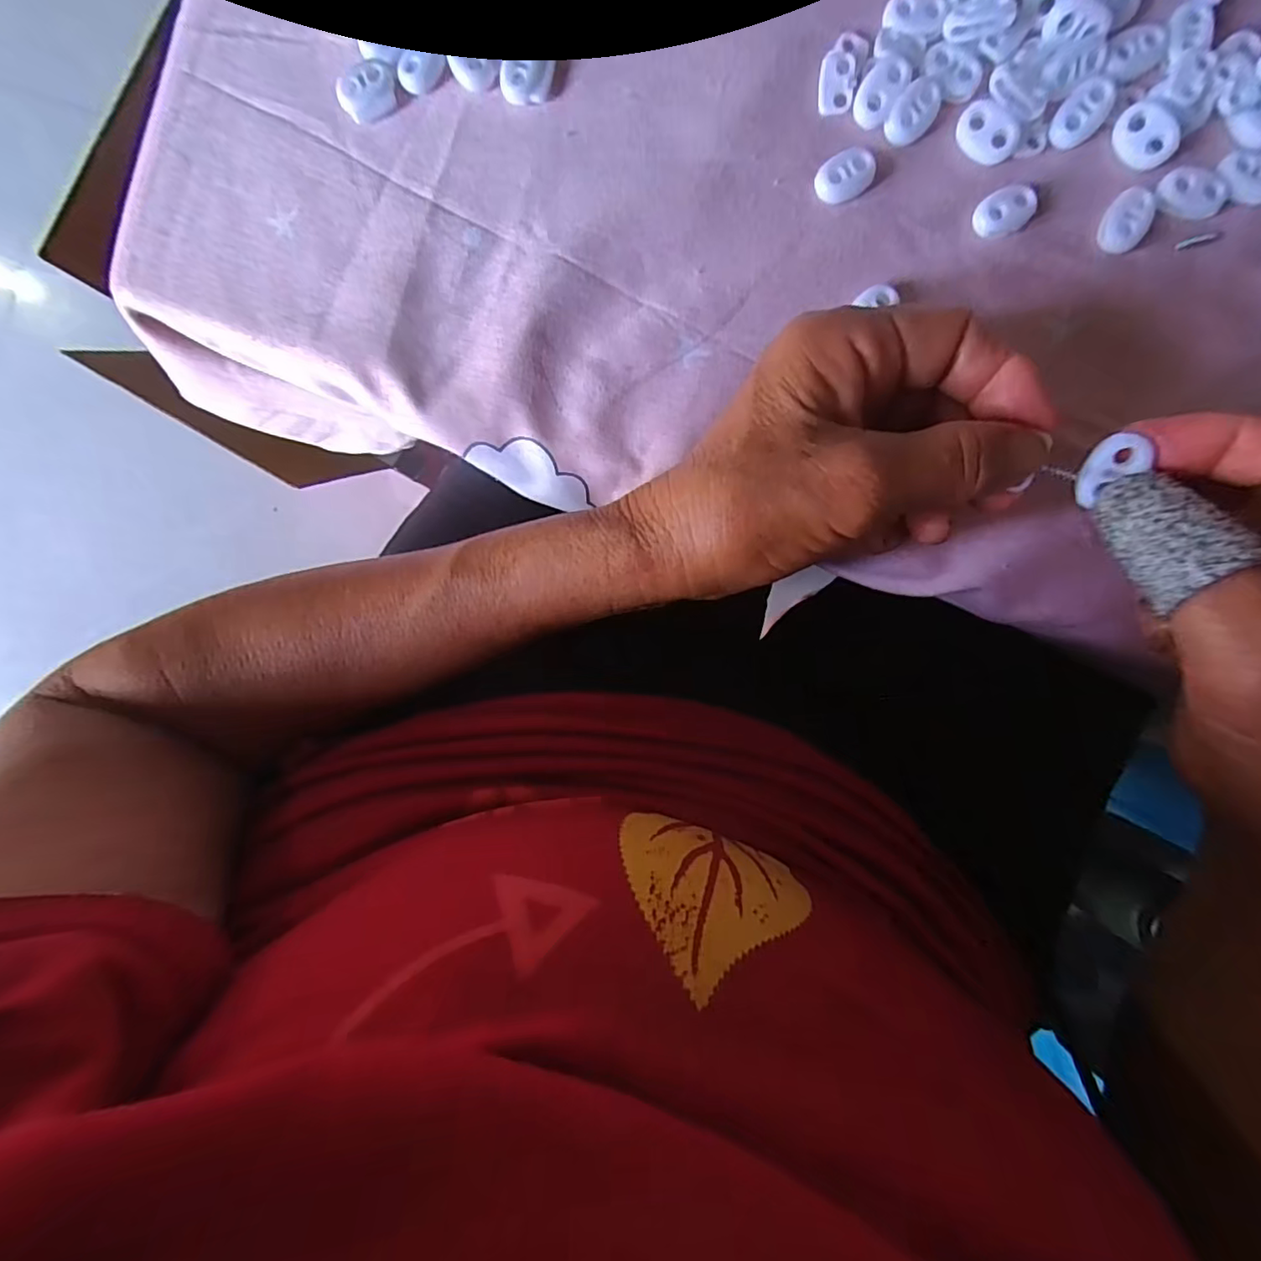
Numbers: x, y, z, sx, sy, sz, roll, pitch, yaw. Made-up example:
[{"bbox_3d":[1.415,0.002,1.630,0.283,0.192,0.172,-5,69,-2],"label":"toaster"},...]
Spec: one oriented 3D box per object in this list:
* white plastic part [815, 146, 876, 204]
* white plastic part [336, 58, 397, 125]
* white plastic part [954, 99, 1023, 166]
[{"bbox_3d":[0.079,-0.169,0.213,0.021,0.005,0.015,-29,91,5],"label":"white plastic part"},{"bbox_3d":[-0.101,-0.208,0.222,0.023,0.005,0.017,-21,91,4],"label":"white plastic part"},{"bbox_3d":[0.130,-0.181,0.209,0.023,0.005,0.015,37,94,1],"label":"white plastic part"}]

